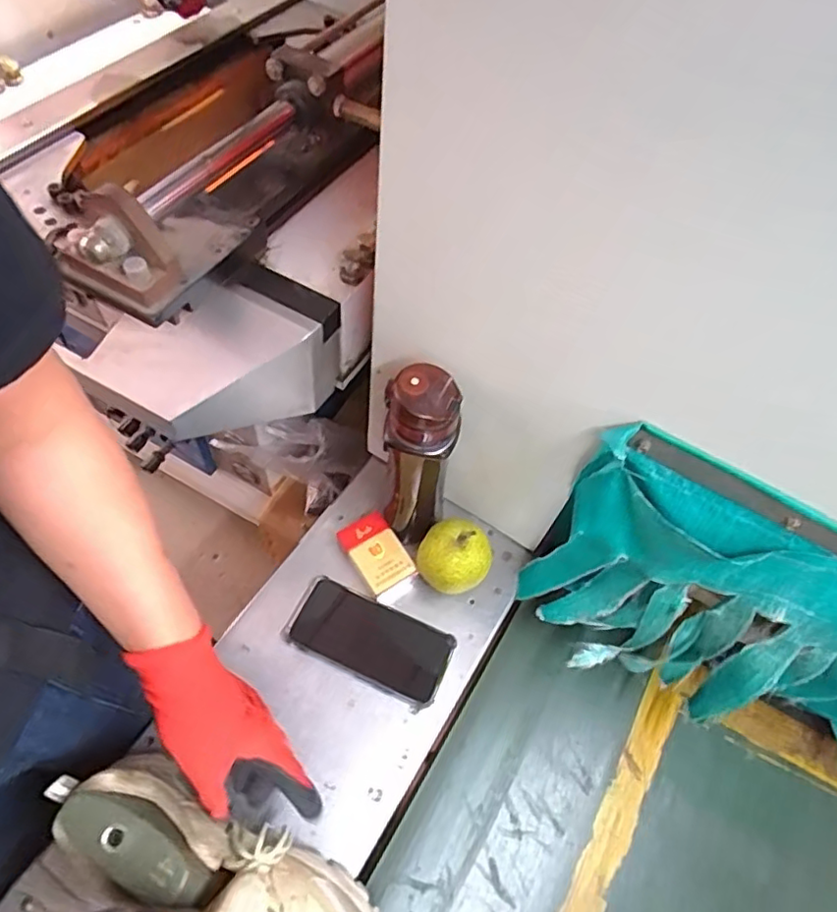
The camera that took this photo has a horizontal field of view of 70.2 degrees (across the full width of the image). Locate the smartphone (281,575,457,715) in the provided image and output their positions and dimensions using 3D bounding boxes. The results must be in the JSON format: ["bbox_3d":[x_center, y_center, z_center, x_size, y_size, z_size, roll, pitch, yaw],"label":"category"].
[{"bbox_3d":[-0.052,0.191,0.621,0.167,0.018,0.079,25,59,11],"label":"smartphone"}]

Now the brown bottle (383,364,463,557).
[{"bbox_3d":[-0.002,0.008,0.604,0.067,0.242,0.074,-37,67,-24],"label":"brown bottle"}]

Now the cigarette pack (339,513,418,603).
[{"bbox_3d":[-0.045,0.110,0.661,0.054,0.016,0.089,-29,64,-20],"label":"cigarette pack"}]

